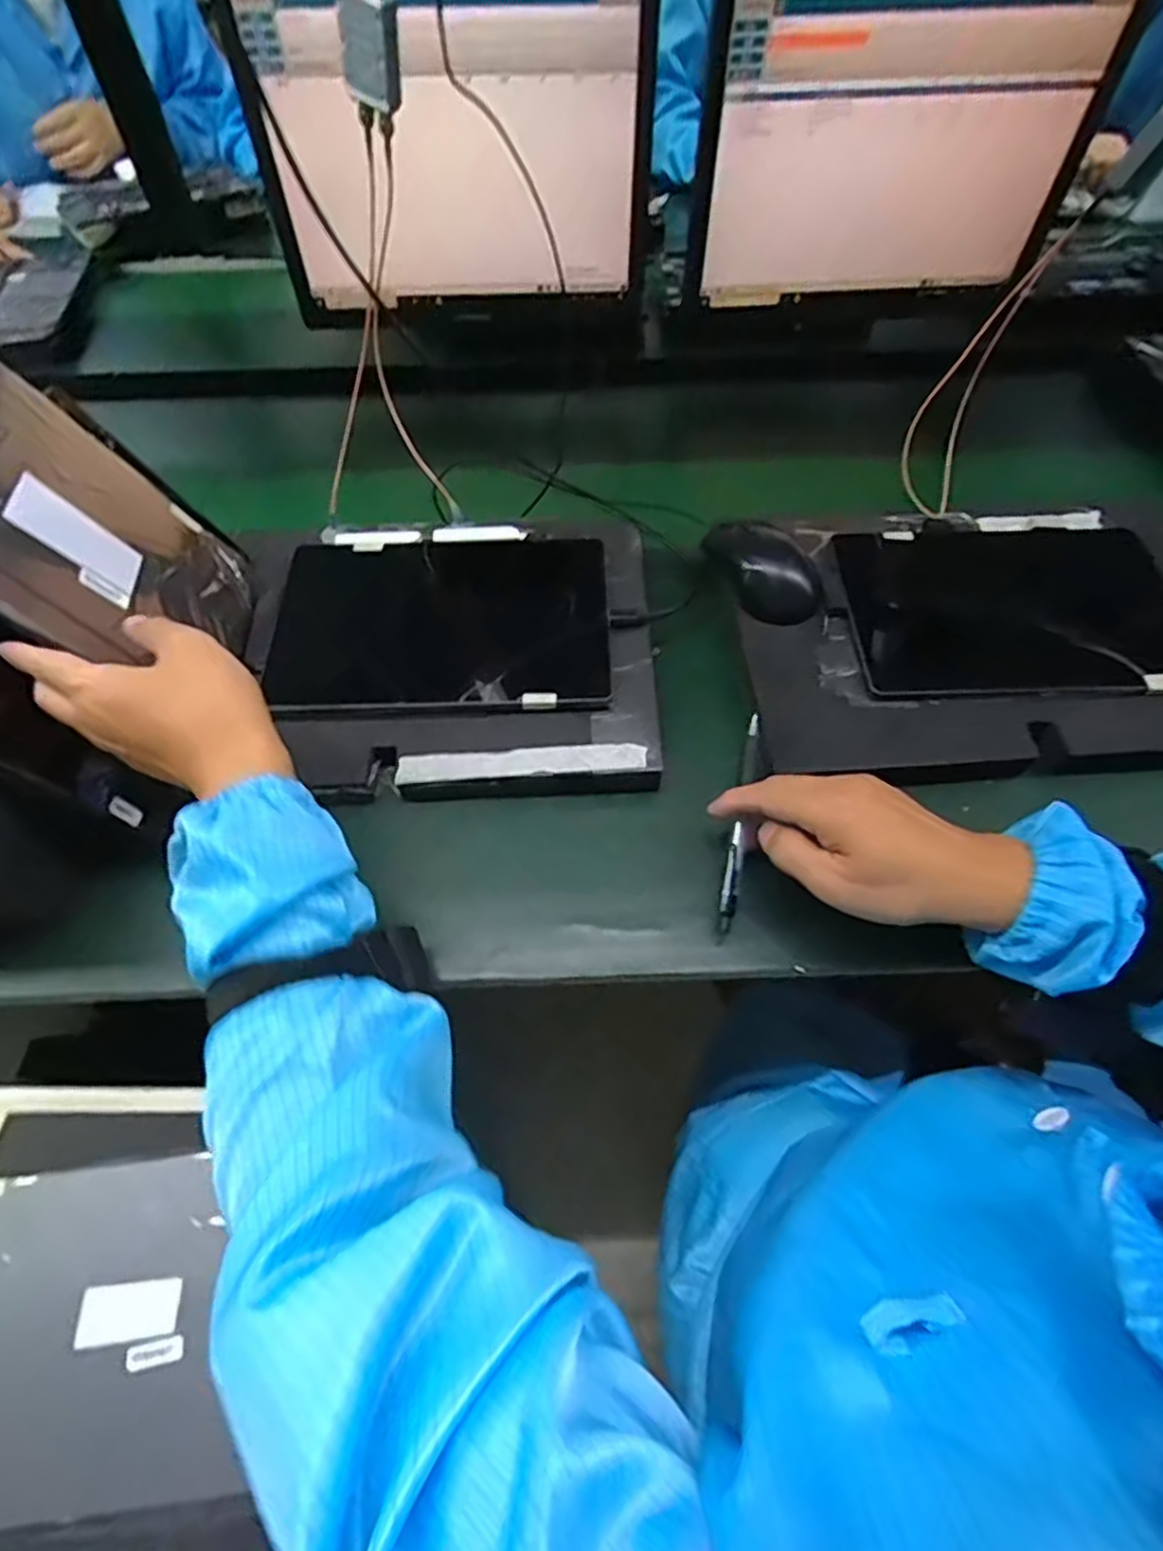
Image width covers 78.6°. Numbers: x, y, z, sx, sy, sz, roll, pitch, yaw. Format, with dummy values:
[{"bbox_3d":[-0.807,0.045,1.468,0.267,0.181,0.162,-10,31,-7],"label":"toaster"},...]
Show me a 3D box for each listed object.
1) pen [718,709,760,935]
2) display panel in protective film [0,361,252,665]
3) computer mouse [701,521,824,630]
[{"bbox_3d":[0.102,0.027,0.454,0.010,0.013,0.144,11,69,8],"label":"pen"},{"bbox_3d":[-0.308,-0.149,0.434,0.008,0.243,0.163,-19,59,17],"label":"display panel in protective film"},{"bbox_3d":[0.146,-0.168,0.570,0.053,0.033,0.102,-27,60,-17],"label":"computer mouse"}]

